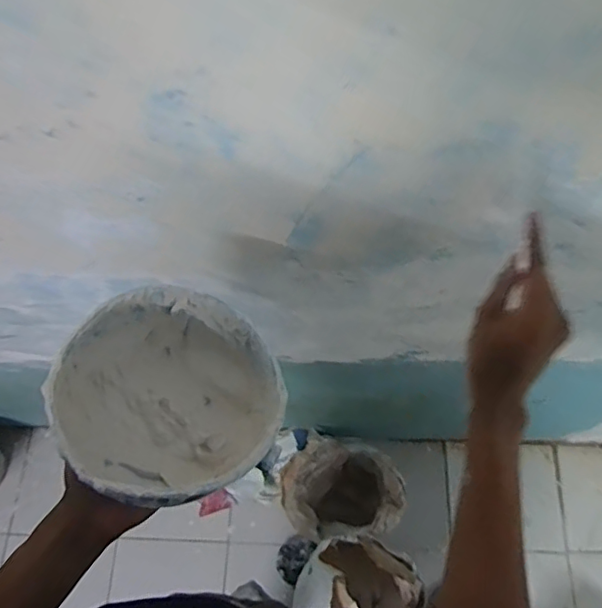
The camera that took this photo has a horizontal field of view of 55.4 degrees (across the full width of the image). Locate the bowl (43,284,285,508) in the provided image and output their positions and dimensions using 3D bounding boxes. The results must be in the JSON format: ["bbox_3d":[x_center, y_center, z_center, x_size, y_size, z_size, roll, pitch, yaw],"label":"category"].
[{"bbox_3d":[-0.109,0.080,0.510,0.183,0.117,0.174,0,62,1],"label":"bowl"}]

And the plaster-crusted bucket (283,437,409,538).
[{"bbox_3d":[0.102,0.488,1.542,0.298,0.327,0.267,-4,62,-1],"label":"plaster-crusted bucket"}]

